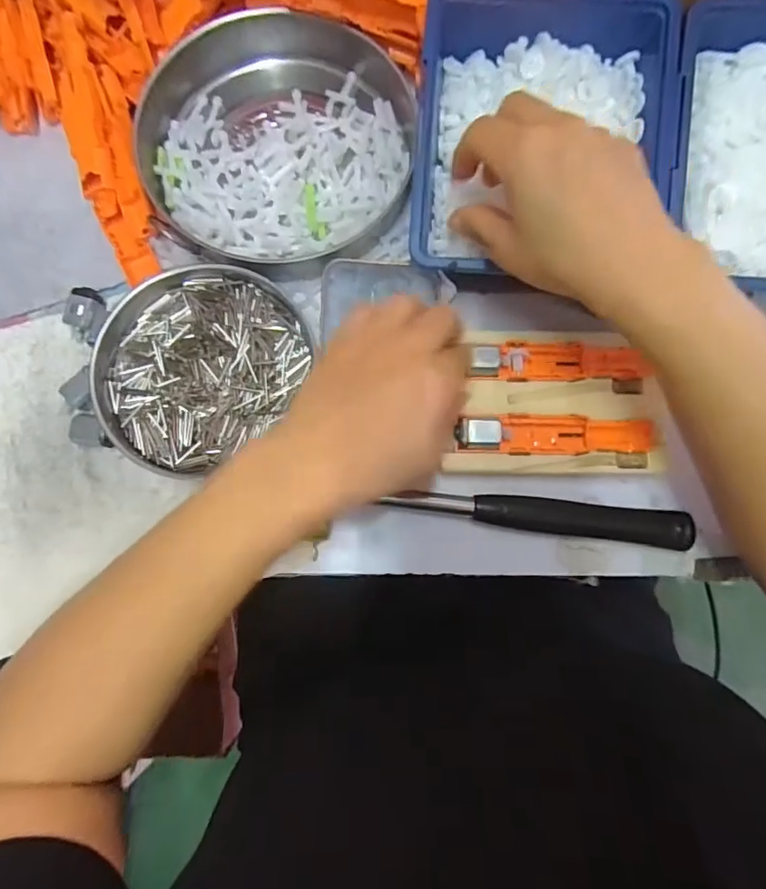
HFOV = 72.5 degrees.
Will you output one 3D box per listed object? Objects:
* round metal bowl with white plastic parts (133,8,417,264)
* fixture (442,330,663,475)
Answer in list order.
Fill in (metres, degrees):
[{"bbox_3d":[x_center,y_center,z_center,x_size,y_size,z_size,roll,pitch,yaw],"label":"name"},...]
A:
[{"bbox_3d":[-0.071,-0.207,0.359,0.178,0.036,0.167,0,83,2],"label":"round metal bowl with white plastic parts"},{"bbox_3d":[0.107,-0.026,0.323,0.123,0.026,0.087,1,83,2],"label":"fixture"}]

